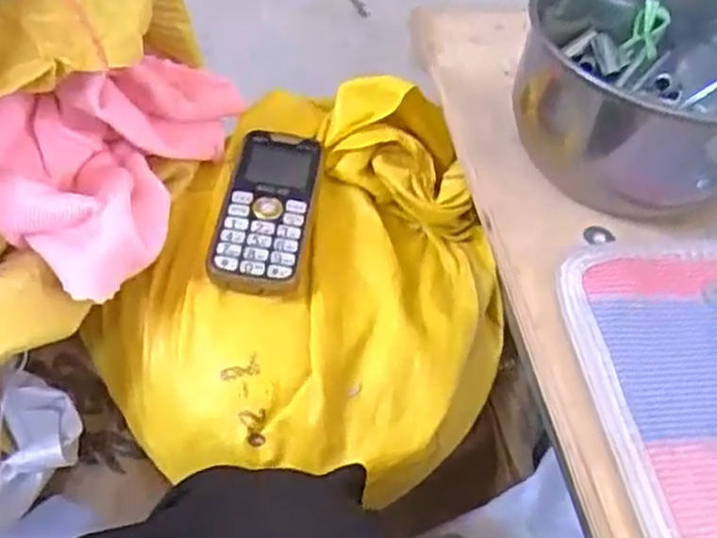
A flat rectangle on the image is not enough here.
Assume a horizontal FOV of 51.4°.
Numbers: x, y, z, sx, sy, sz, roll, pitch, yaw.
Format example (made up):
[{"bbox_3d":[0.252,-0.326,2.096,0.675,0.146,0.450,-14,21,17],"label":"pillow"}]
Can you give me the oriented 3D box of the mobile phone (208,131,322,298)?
[{"bbox_3d":[-0.059,-0.041,0.489,0.057,0.013,0.126,10,55,-3],"label":"mobile phone"}]

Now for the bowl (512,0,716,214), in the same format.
[{"bbox_3d":[0.190,-0.118,0.477,0.158,0.089,0.158,4,50,-5],"label":"bowl"}]

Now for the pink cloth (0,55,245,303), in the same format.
[{"bbox_3d":[-0.141,-0.082,0.462,0.127,0.078,0.185,37,55,22],"label":"pink cloth"}]

